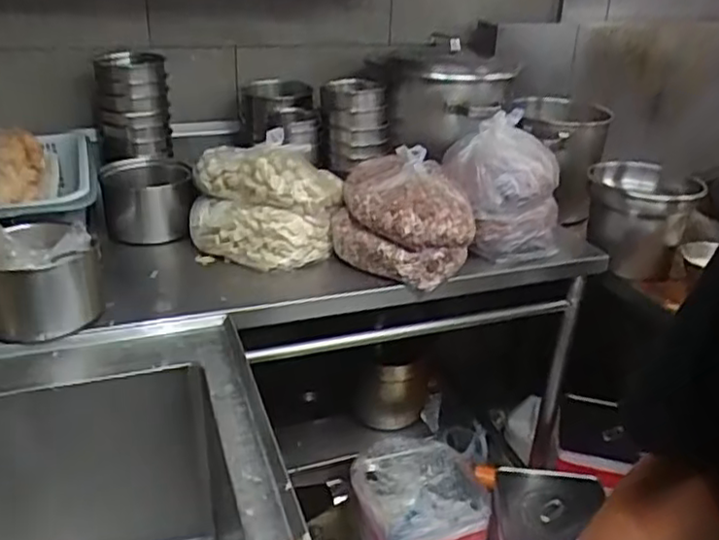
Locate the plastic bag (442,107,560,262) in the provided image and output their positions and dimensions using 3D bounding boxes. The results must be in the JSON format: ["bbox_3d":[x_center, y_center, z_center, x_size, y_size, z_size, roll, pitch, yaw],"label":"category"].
[{"bbox_3d":[0.289,-0.178,1.360,0.192,0.245,0.209,-10,27,-24],"label":"plastic bag"}]

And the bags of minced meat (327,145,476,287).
[{"bbox_3d":[0.090,-0.110,1.298,0.258,0.181,0.236,10,26,17],"label":"bags of minced meat"}]

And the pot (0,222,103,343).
[{"bbox_3d":[-0.513,0.020,1.074,0.179,0.152,0.167,-12,28,-28],"label":"pot"}]

